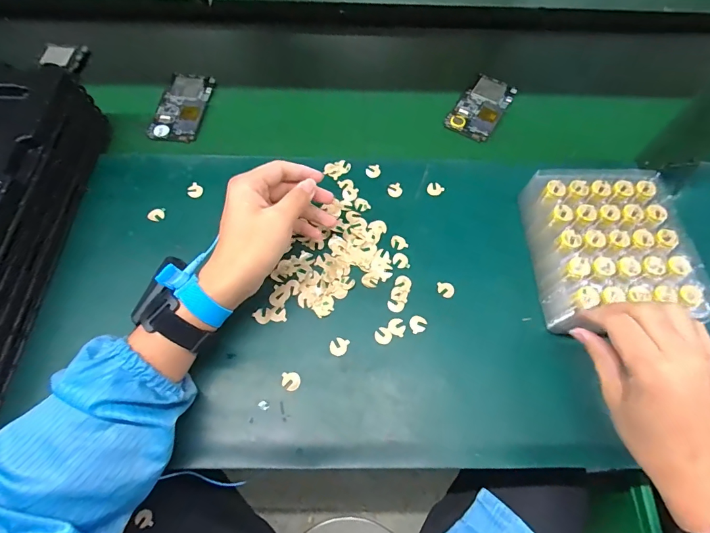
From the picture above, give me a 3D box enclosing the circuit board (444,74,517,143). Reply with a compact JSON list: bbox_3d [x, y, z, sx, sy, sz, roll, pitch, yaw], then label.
[{"bbox_3d":[0.182,-0.229,0.562,0.063,0.009,0.125,30,68,12],"label":"circuit board"}]

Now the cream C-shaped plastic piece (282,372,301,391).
[{"bbox_3d":[-0.062,0.112,0.385,0.017,0.004,0.017,-4,65,-4],"label":"cream C-shaped plastic piece"}]

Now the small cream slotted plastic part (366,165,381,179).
[{"bbox_3d":[0.023,-0.122,0.501,0.019,0.004,0.020,-6,66,-4],"label":"small cream slotted plastic part"}]

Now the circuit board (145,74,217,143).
[{"bbox_3d":[-0.237,-0.223,0.544,0.067,0.006,0.119,7,65,2],"label":"circuit board"}]

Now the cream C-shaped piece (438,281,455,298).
[{"bbox_3d":[0.100,0.025,0.433,0.018,0.004,0.017,1,65,-1],"label":"cream C-shaped piece"}]

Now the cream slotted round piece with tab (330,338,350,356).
[{"bbox_3d":[-0.017,0.081,0.403,0.018,0.004,0.020,21,66,8],"label":"cream slotted round piece with tab"}]

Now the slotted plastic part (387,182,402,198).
[{"bbox_3d":[0.050,-0.094,0.488,0.018,0.004,0.019,1,65,-1],"label":"slotted plastic part"}]

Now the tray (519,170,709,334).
[{"bbox_3d":[0.269,-0.021,0.423,0.146,0.051,0.173,-1,65,-2],"label":"tray"}]

